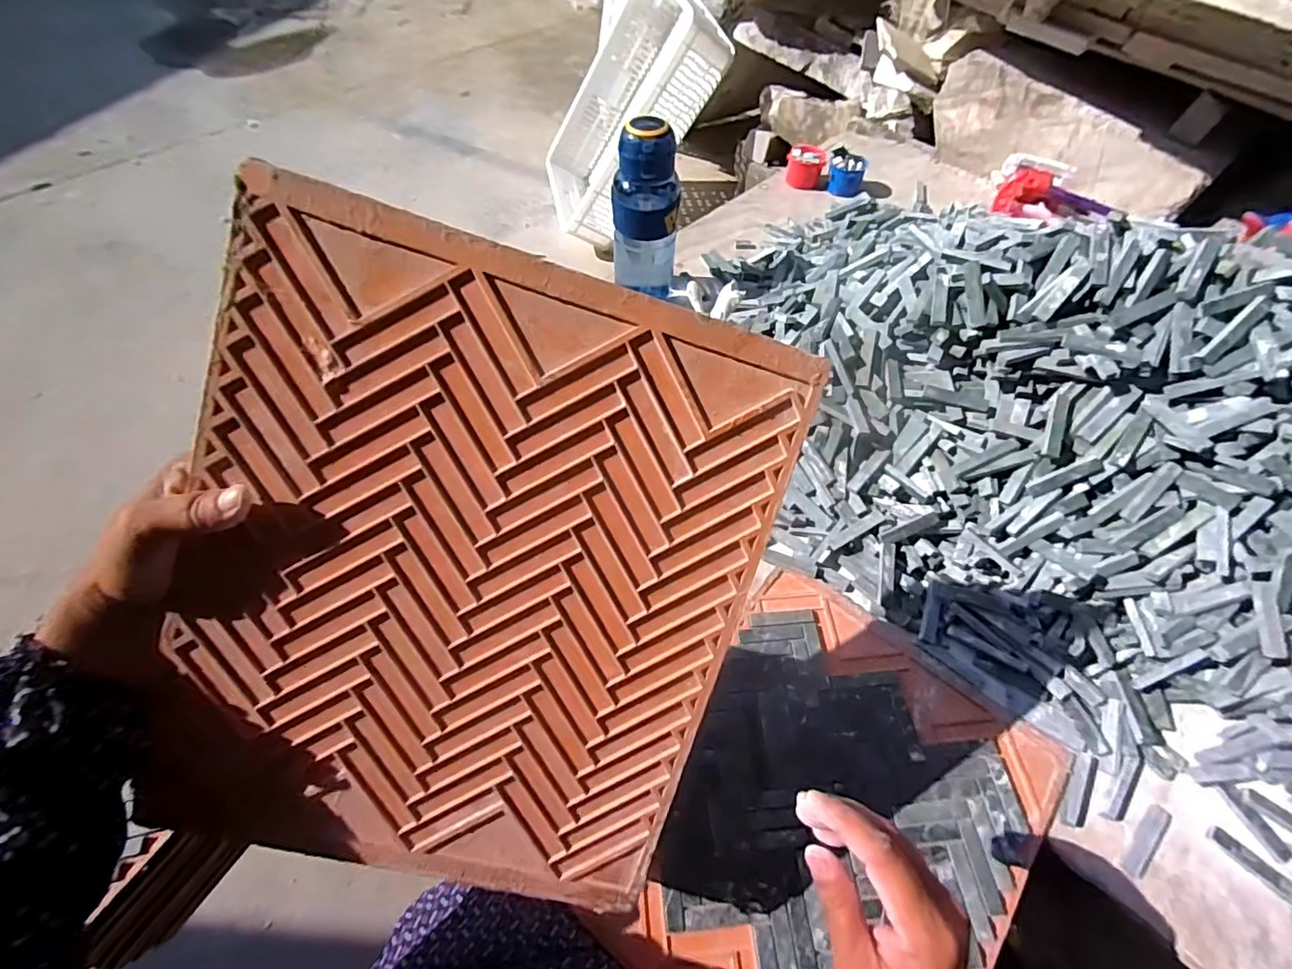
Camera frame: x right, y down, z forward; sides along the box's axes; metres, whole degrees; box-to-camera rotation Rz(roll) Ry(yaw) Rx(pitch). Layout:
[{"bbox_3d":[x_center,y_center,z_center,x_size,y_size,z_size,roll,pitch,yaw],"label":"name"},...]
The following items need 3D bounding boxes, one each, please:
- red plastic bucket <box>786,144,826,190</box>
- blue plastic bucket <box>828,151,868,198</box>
[{"bbox_3d":[0.287,-0.571,1.011,0.067,0.048,0.060,10,58,7],"label":"red plastic bucket"},{"bbox_3d":[0.358,-0.556,1.006,0.066,0.052,0.051,20,59,13],"label":"blue plastic bucket"}]

